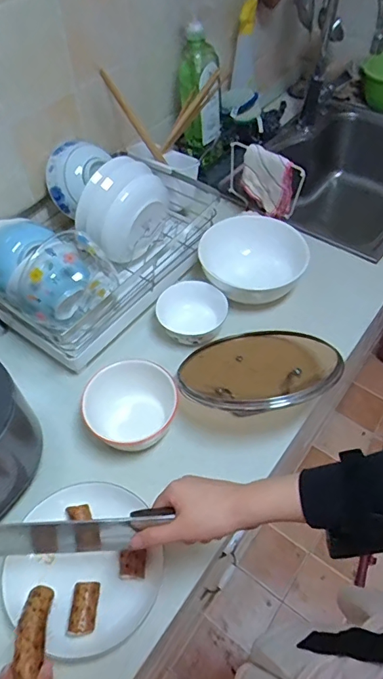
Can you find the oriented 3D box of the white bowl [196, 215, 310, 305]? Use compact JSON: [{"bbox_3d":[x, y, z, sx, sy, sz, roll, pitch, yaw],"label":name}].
[{"bbox_3d":[0.114,-0.139,0.864,0.187,0.096,0.157,-7,52,-4],"label":"white bowl"}]

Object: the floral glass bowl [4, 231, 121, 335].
[{"bbox_3d":[-0.209,-0.095,0.735,0.115,0.110,0.150,29,58,22],"label":"floral glass bowl"}]

